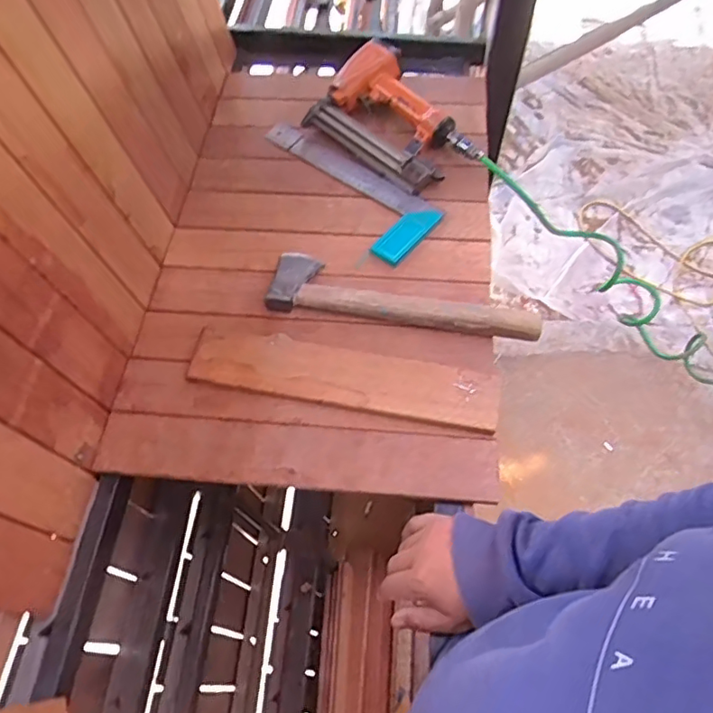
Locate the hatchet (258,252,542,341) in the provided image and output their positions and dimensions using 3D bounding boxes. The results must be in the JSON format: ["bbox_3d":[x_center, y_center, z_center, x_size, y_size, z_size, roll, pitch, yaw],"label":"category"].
[{"bbox_3d":[0.053,-0.074,0.653,0.309,0.023,0.084,8,60,6],"label":"hatchet"}]

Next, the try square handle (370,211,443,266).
[{"bbox_3d":[0.063,-0.157,0.704,0.040,0.009,0.107,34,66,19],"label":"try square handle"}]

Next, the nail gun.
[{"bbox_3d":[0.057,-0.333,0.778,0.238,0.051,0.159,39,67,21],"label":"nail gun"}]

